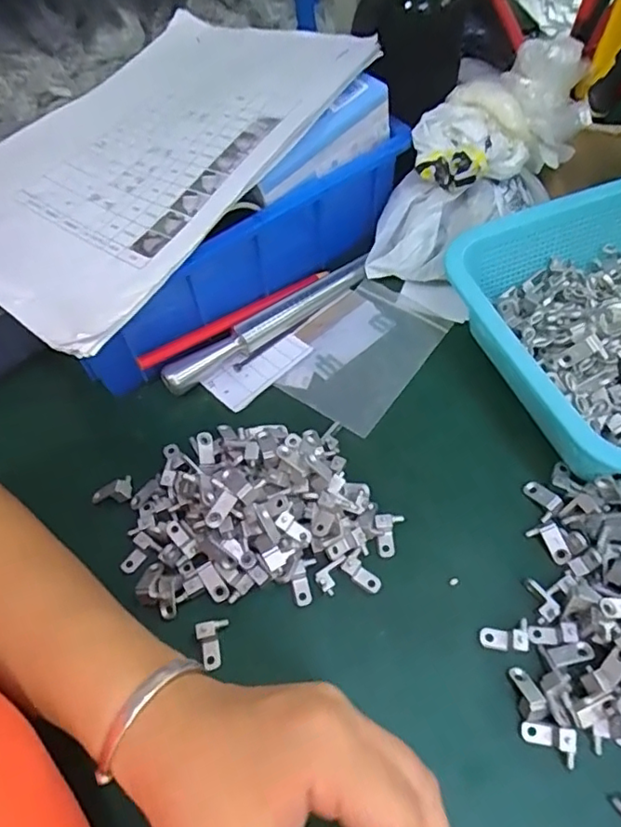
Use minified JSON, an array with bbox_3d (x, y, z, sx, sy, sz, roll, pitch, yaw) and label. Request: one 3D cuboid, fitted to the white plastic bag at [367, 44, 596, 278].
[{"bbox_3d":[0.114,-0.178,0.427,0.188,0.086,0.087,-48,58,20],"label":"white plastic bag"}]

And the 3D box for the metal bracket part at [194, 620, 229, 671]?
[{"bbox_3d":[-0.052,0.123,0.307,0.017,0.010,0.022,-11,57,-4],"label":"metal bracket part"}]

